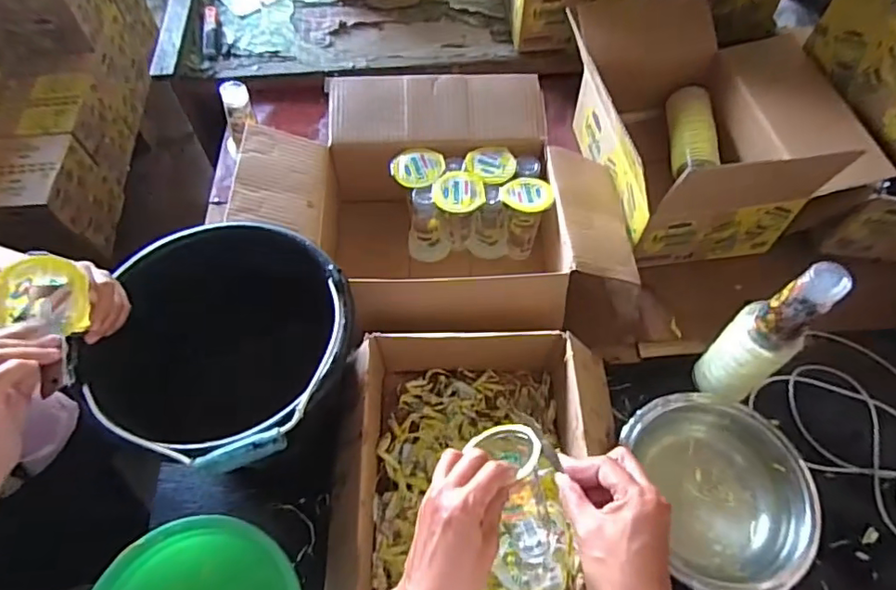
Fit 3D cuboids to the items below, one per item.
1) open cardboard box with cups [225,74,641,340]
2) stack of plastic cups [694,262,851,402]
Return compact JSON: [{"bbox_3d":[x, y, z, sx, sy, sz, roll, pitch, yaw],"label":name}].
[{"bbox_3d":[-0.010,-0.130,0.844,0.538,0.187,0.394,-2,61,-1],"label":"open cardboard box with cups"},{"bbox_3d":[0.382,0.061,0.678,0.063,0.276,0.082,-35,67,-18],"label":"stack of plastic cups"}]

